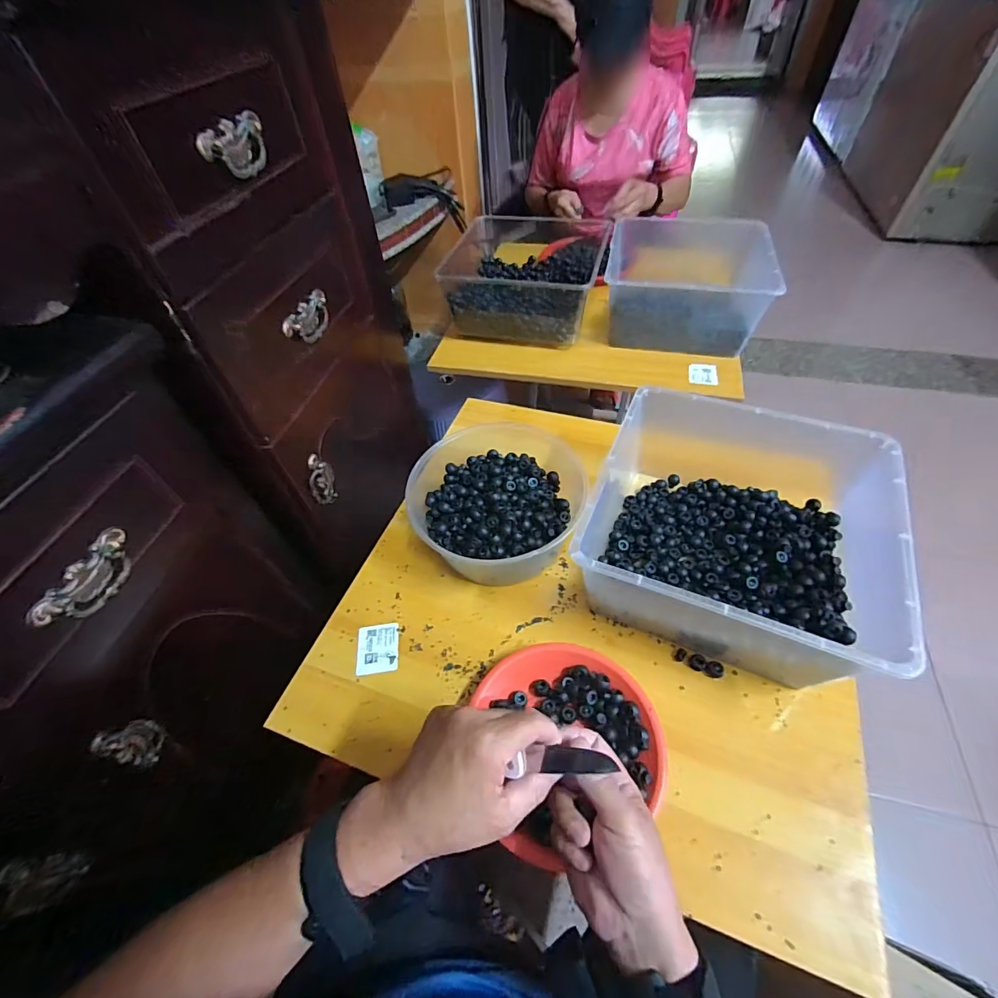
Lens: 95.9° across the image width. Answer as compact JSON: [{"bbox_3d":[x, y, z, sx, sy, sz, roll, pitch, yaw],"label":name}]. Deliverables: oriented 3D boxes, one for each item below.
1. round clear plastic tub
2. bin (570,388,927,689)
[{"bbox_3d":[0.007,-0.007,0.642,0.221,0.114,0.229,-2,51,3],"label":"round clear plastic tub"},{"bbox_3d":[0.277,0.036,0.557,0.306,0.148,0.316,18,54,17],"label":"bin"}]

